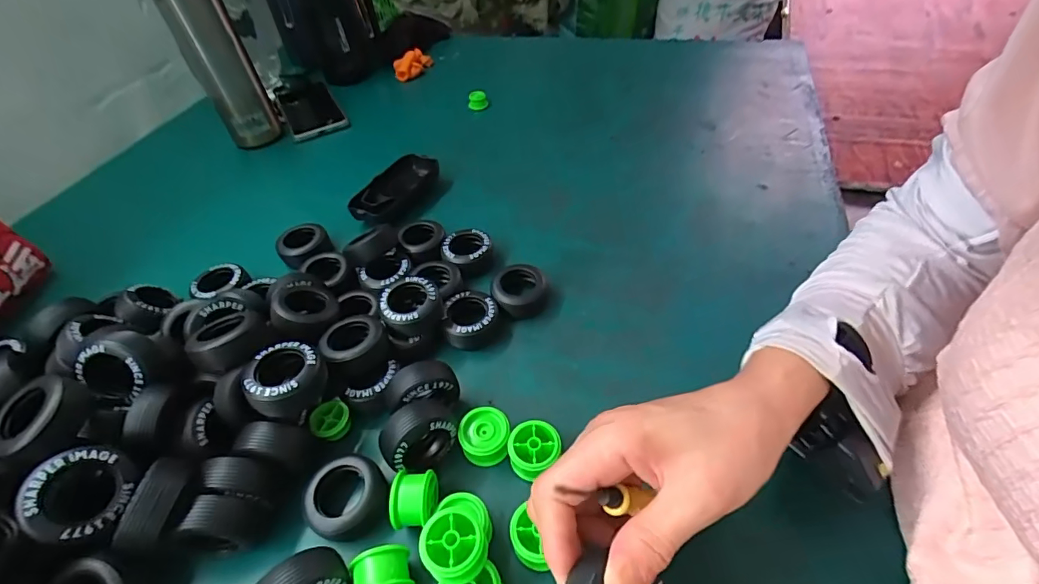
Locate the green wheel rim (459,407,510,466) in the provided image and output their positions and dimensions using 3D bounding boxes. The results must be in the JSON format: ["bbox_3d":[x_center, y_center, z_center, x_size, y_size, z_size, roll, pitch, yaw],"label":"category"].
[{"bbox_3d":[-0.023,0.099,0.323,0.033,0.021,0.035,-8,47,-1],"label":"green wheel rim"}]

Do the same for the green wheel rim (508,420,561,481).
[{"bbox_3d":[0.010,0.106,0.314,0.035,0.022,0.032,-3,47,3],"label":"green wheel rim"}]

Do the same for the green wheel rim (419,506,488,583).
[{"bbox_3d":[-0.034,0.140,0.257,0.037,0.022,0.033,34,60,30],"label":"green wheel rim"}]

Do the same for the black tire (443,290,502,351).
[{"bbox_3d":[-0.039,0.023,0.395,0.044,0.024,0.045,-8,47,-1],"label":"black tire"}]

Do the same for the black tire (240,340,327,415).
[{"bbox_3d":[-0.156,0.058,0.312,0.052,0.026,0.048,-5,48,2],"label":"black tire"}]

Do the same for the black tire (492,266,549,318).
[{"bbox_3d":[0.000,0.000,0.412,0.046,0.024,0.049,2,48,8],"label":"black tire"}]

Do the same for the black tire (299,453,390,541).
[{"bbox_3d":[-0.110,0.131,0.302,0.049,0.025,0.045,-3,47,3],"label":"black tire"}]

